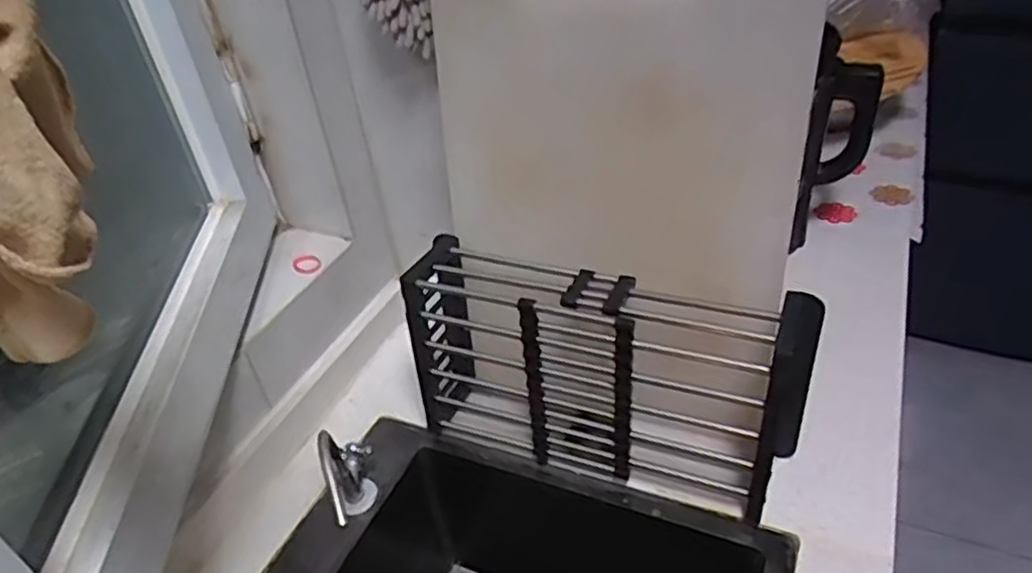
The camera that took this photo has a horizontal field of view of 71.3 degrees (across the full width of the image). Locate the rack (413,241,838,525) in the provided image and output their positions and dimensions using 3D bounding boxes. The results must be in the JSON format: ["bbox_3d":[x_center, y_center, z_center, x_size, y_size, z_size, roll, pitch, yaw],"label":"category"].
[{"bbox_3d":[0.080,0.083,0.685,0.352,0.184,0.095,12,42,23],"label":"rack"}]

